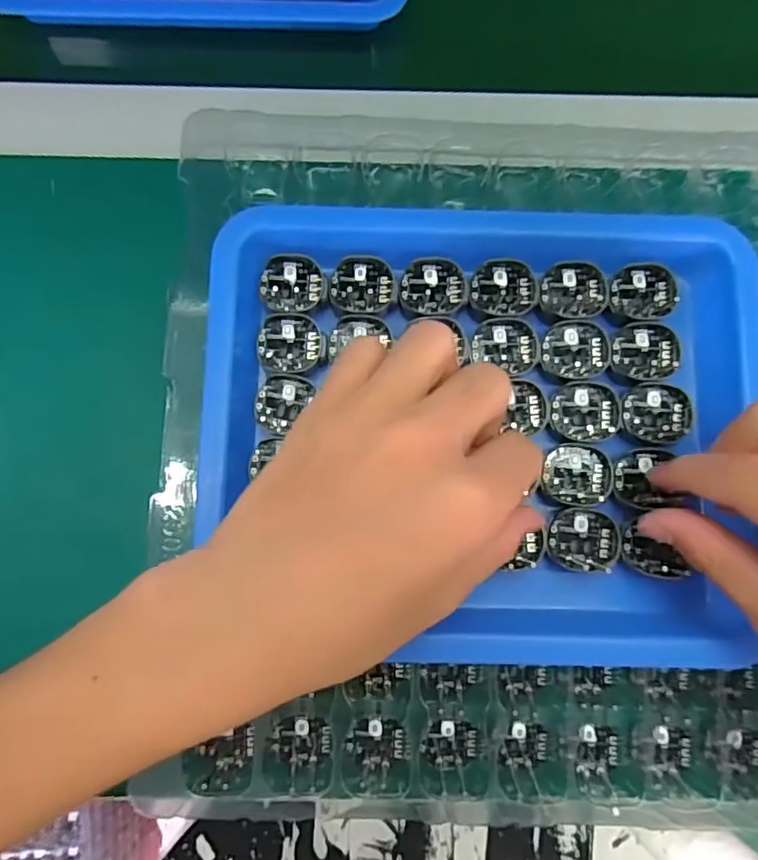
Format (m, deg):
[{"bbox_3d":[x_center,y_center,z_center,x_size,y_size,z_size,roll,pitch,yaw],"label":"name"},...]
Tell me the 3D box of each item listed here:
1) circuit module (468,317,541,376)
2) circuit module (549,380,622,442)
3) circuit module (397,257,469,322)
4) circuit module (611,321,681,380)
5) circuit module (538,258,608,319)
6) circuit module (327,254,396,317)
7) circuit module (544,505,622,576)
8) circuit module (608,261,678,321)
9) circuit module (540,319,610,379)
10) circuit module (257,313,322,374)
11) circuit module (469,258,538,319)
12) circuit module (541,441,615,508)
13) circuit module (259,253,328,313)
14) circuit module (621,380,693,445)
[{"bbox_3d":[0.053,-0.036,0.250,0.028,0.004,0.022,6,80,0],"label":"circuit module"},{"bbox_3d":[0.086,-0.008,0.246,0.028,0.004,0.024,-3,80,-1],"label":"circuit module"},{"bbox_3d":[0.023,-0.061,0.252,0.029,0.004,0.024,-7,81,-2],"label":"circuit module"},{"bbox_3d":[0.112,-0.034,0.250,0.028,0.004,0.024,-4,80,-1],"label":"circuit module"},{"bbox_3d":[0.082,-0.059,0.253,0.028,0.004,0.024,-9,81,-2],"label":"circuit module"},{"bbox_3d":[-0.007,-0.061,0.252,0.027,0.004,0.025,1,80,-1],"label":"circuit module"},{"bbox_3d":[0.083,0.044,0.238,0.030,0.004,0.026,4,80,0],"label":"circuit module"},{"bbox_3d":[0.112,-0.059,0.253,0.028,0.004,0.024,-8,81,-2],"label":"circuit module"},{"bbox_3d":[0.082,-0.034,0.250,0.028,0.004,0.024,-2,80,-1],"label":"circuit module"},{"bbox_3d":[-0.037,-0.036,0.250,0.026,0.004,0.024,0,80,-1],"label":"circuit module"},{"bbox_3d":[0.053,-0.060,0.253,0.028,0.004,0.024,-4,80,-1],"label":"circuit module"},{"bbox_3d":[0.081,0.018,0.244,0.027,0.004,0.025,-2,80,-1],"label":"circuit module"},{"bbox_3d":[-0.036,-0.062,0.252,0.028,0.004,0.025,-1,80,-1],"label":"circuit module"},{"bbox_3d":[0.117,-0.007,0.250,0.032,0.008,0.026,-10,81,-3],"label":"circuit module"}]

